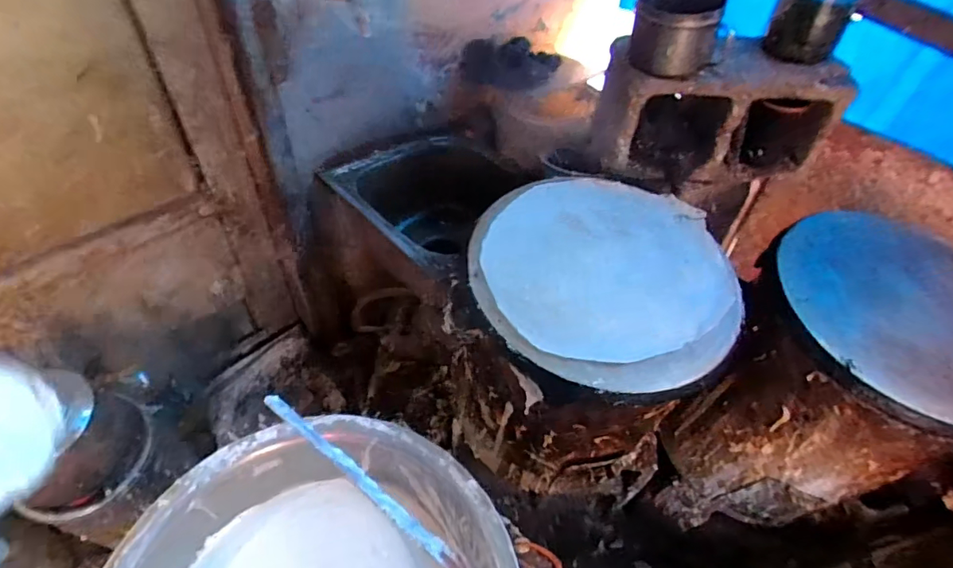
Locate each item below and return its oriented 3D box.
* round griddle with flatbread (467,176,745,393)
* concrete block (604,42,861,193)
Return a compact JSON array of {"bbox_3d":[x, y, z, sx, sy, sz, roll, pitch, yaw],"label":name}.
[{"bbox_3d":[0.172,-0.023,0.714,0.341,0.038,0.347,3,51,-3],"label":"round griddle with flatbread"},{"bbox_3d":[0.414,-0.307,0.913,0.360,0.193,0.180,1,51,-5],"label":"concrete block"}]

